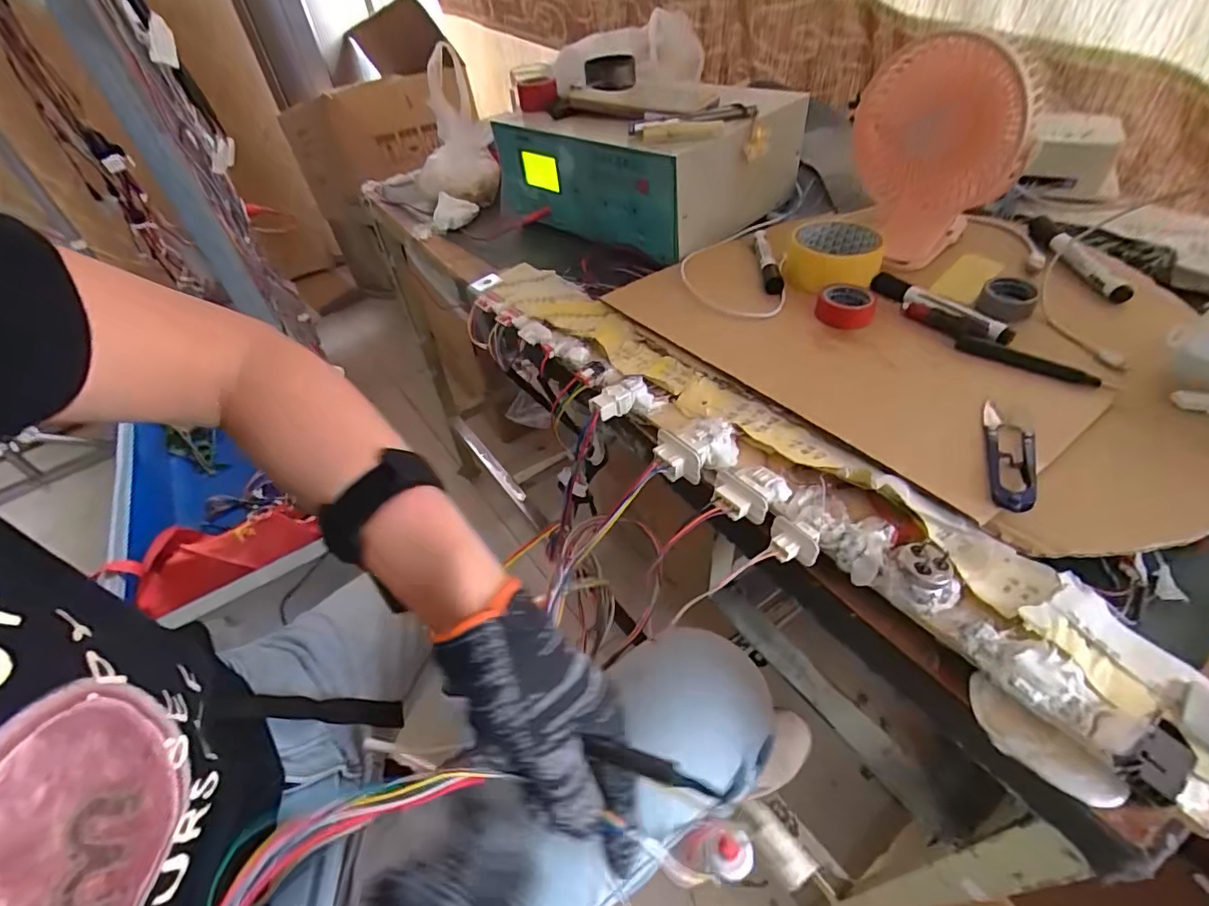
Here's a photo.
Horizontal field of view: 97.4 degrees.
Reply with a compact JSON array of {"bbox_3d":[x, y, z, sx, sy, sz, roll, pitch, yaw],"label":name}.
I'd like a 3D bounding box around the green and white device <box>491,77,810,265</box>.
[{"bbox_3d":[0.056,-0.386,0.683,0.307,0.134,0.254,31,56,31],"label":"green and white device"}]

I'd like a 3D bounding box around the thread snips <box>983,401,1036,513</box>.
[{"bbox_3d":[0.271,-0.002,0.353,0.028,0.017,0.110,14,49,20],"label":"thread snips"}]

